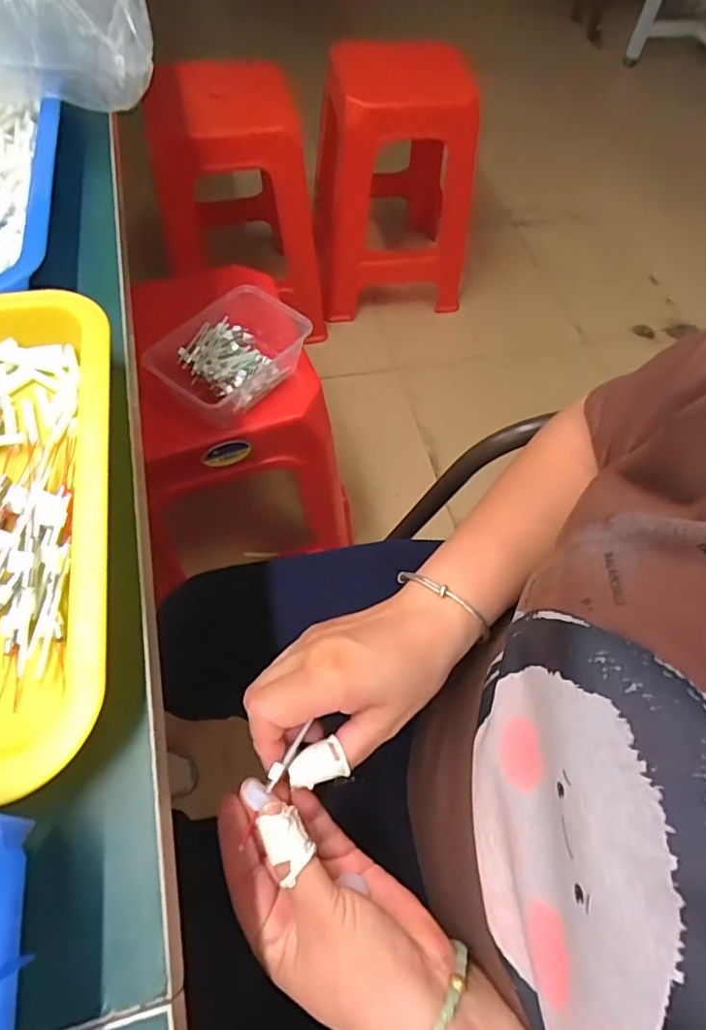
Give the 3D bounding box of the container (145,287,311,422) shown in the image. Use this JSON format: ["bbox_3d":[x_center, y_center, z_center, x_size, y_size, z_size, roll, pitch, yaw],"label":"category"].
[{"bbox_3d":[-0.148,-0.188,0.637,0.130,0.059,0.174,35,64,15],"label":"container"}]

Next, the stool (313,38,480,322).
[{"bbox_3d":[0.088,-0.744,1.255,0.332,0.422,0.292,-7,61,-8],"label":"stool"}]

